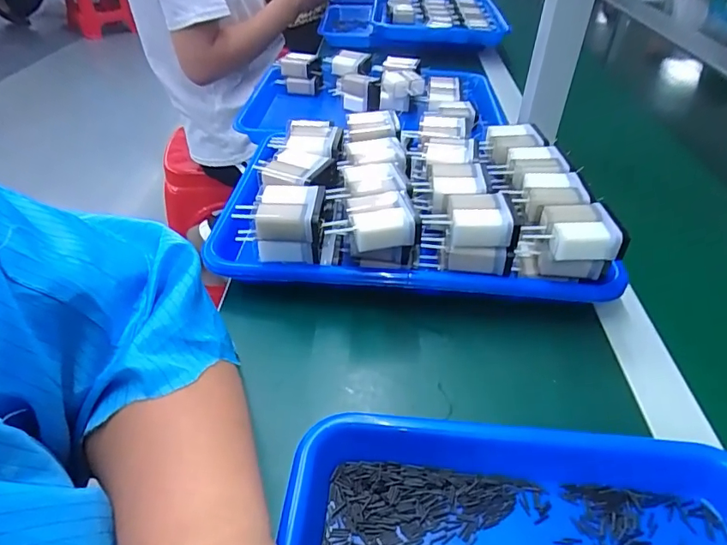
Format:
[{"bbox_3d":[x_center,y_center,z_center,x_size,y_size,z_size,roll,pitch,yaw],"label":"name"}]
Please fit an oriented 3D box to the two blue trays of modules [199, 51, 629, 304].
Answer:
[{"bbox_3d":[0.035,-0.149,0.552,0.311,0.086,0.511,1,39,-1],"label":"two blue trays of modules"}]

